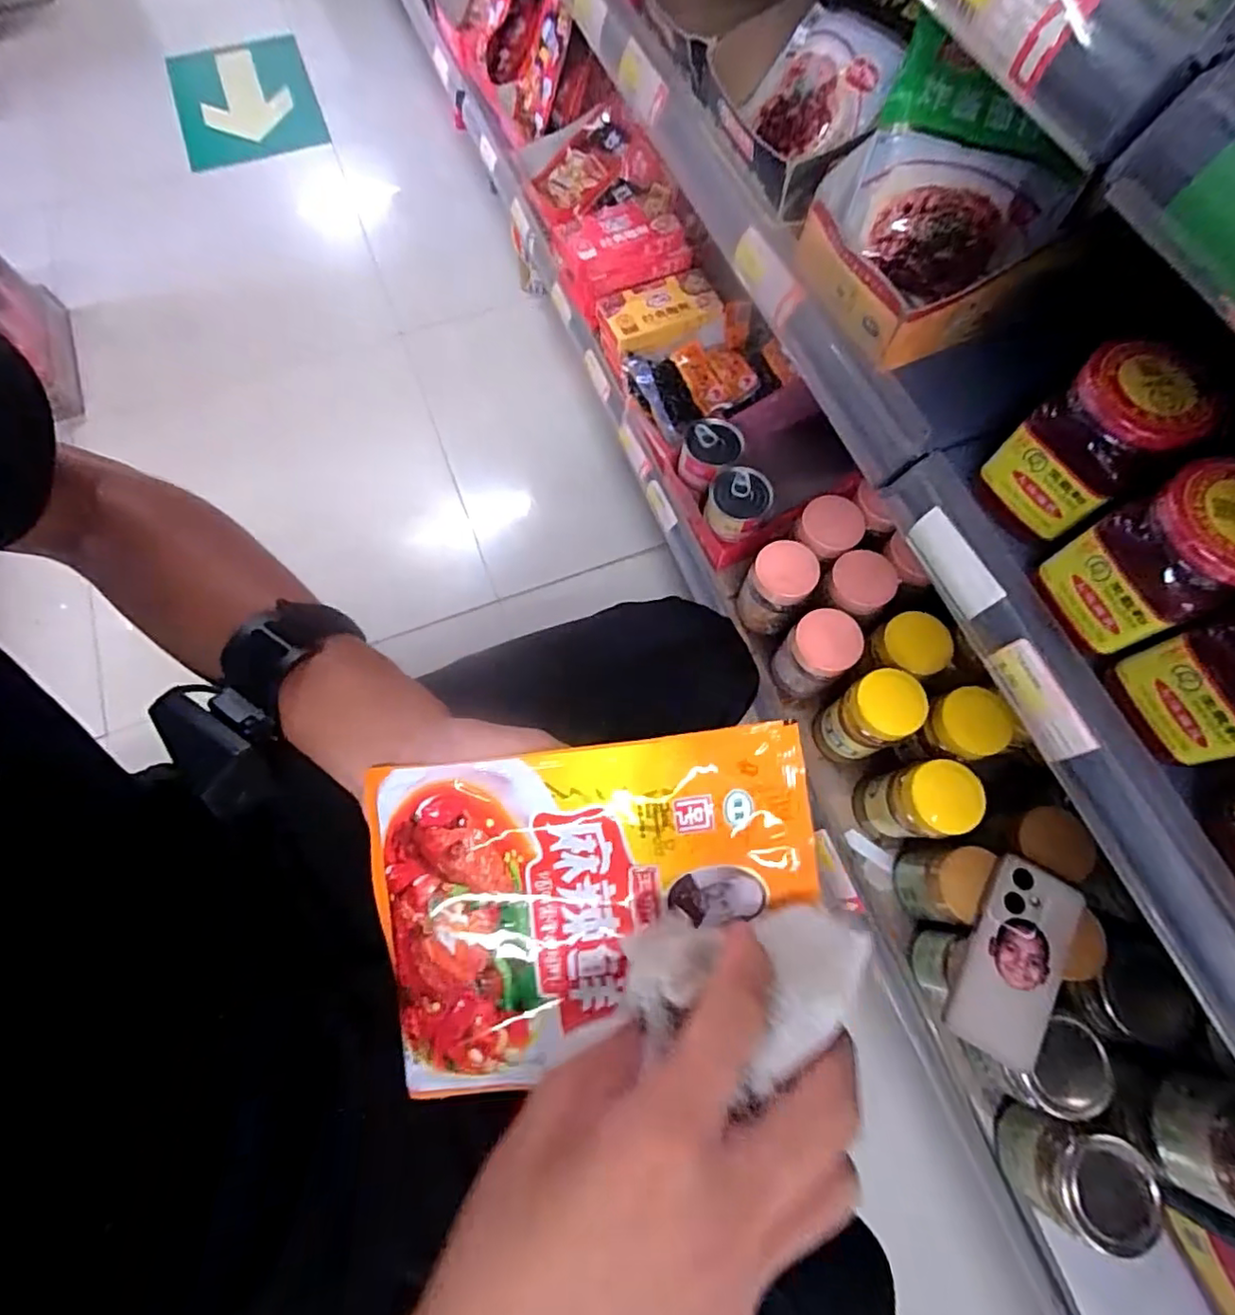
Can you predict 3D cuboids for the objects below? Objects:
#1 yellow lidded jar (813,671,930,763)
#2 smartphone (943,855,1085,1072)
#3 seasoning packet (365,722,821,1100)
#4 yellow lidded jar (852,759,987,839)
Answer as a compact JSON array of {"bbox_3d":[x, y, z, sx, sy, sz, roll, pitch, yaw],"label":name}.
[{"bbox_3d":[0.259,0.064,0.640,0.067,0.138,0.065,0,70,0],"label":"yellow lidded jar"},{"bbox_3d":[0.355,0.266,0.541,0.081,0.012,0.165,29,73,10],"label":"smartphone"},{"bbox_3d":[-0.008,0.102,0.250,0.179,0.012,0.128,-8,87,3],"label":"seasoning packet"},{"bbox_3d":[0.292,0.144,0.606,0.065,0.131,0.068,0,70,0],"label":"yellow lidded jar"}]

